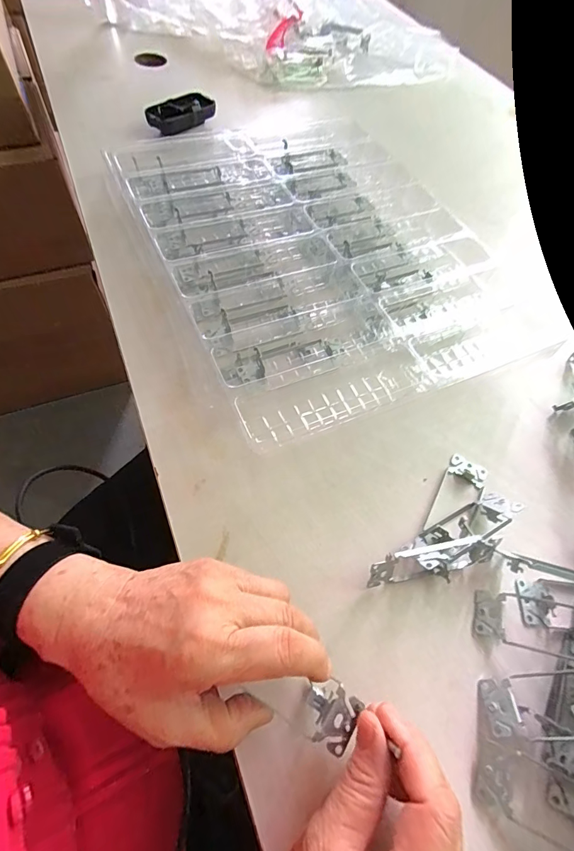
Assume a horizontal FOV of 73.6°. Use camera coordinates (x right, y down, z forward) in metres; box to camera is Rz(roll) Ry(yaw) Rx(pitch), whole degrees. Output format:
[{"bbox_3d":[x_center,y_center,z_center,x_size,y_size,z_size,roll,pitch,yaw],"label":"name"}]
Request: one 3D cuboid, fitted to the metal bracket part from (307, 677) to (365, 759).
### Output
[{"bbox_3d":[0.028,0.184,0.245,0.030,0.015,0.035,25,63,9],"label":"metal bracket part"}]

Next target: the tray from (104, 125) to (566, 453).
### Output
[{"bbox_3d":[0.036,-0.212,0.452,0.362,0.054,0.458,-23,65,-18],"label":"tray"}]

